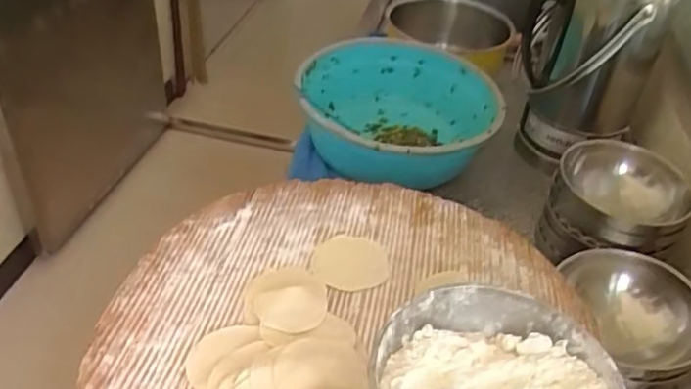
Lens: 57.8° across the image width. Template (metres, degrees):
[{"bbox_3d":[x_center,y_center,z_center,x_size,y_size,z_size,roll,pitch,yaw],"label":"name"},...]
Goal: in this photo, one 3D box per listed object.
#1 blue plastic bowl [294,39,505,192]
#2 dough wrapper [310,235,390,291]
[{"bbox_3d":[0.077,-0.105,0.895,0.248,0.114,0.259,4,40,-3],"label":"blue plastic bowl"},{"bbox_3d":[0.004,0.063,0.596,0.071,0.004,0.070,5,39,-1],"label":"dough wrapper"}]

